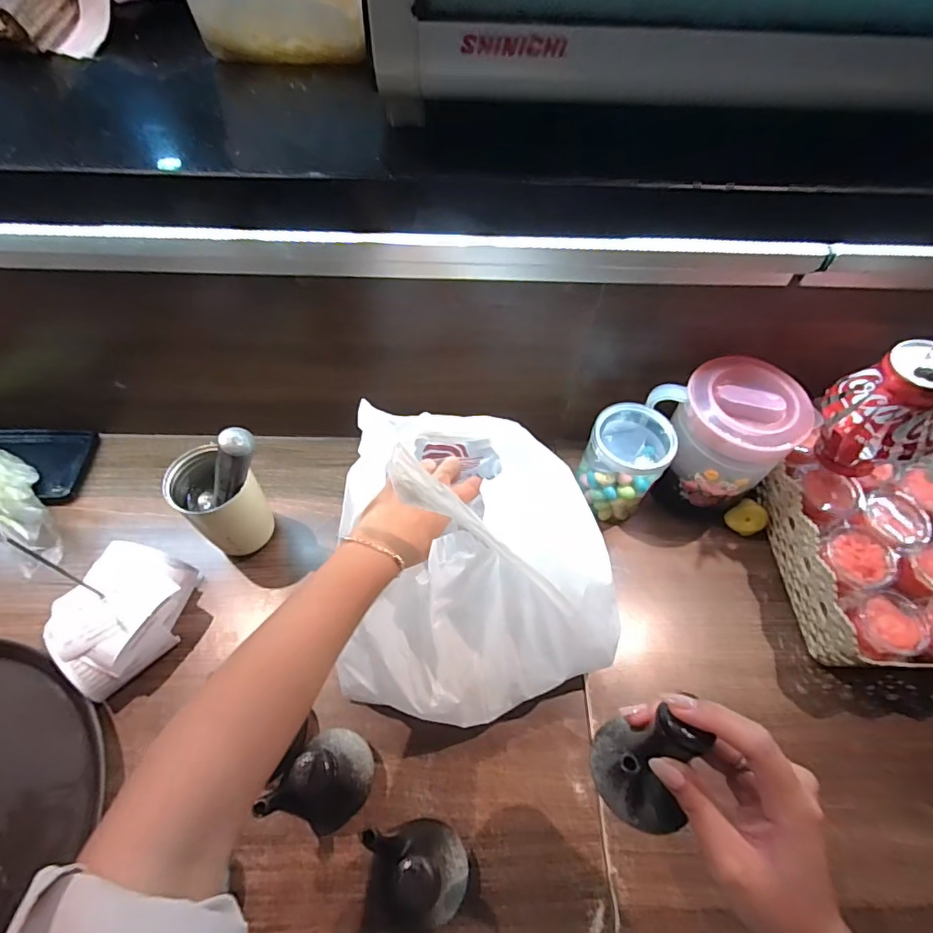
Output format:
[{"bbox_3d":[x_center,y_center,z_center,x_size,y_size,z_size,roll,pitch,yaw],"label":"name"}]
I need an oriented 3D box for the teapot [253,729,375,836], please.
[{"bbox_3d":[-0.115,0.252,0.409,0.066,0.098,0.075,20,59,10],"label":"teapot"}]

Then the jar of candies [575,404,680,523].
[{"bbox_3d":[0.176,-0.006,0.567,0.080,0.115,0.087,1,57,-2],"label":"jar of candies"}]

